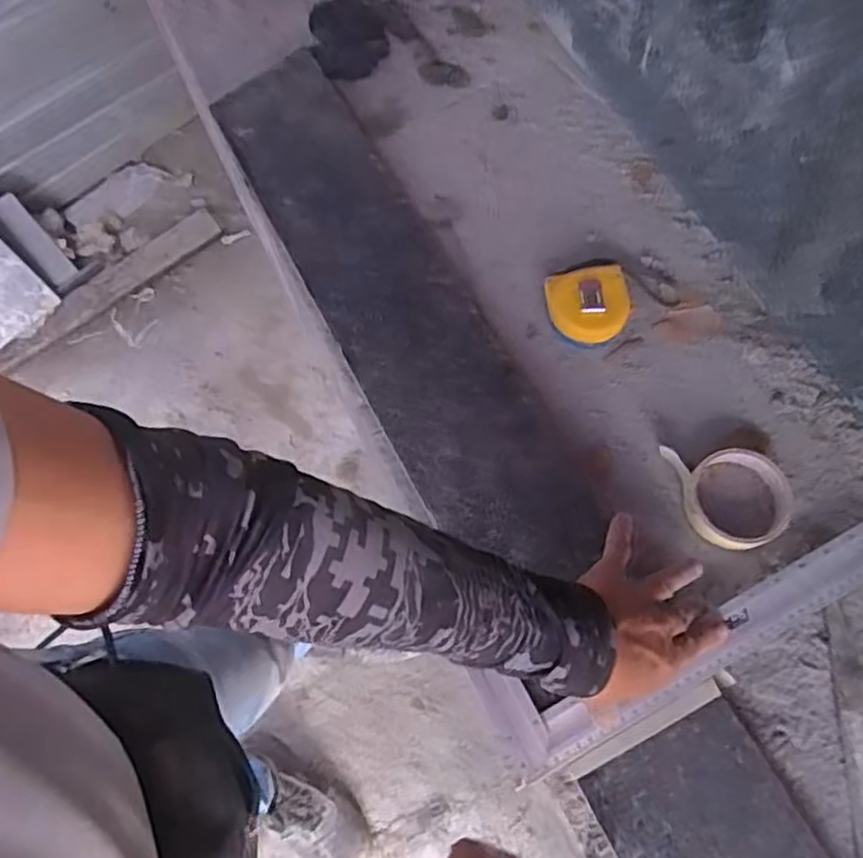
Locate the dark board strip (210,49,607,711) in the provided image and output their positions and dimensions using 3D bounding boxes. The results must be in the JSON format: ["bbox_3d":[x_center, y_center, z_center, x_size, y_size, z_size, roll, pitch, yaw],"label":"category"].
[{"bbox_3d":[-0.046,-0.150,0.705,0.150,0.030,0.648,-26,65,-7],"label":"dark board strip"}]

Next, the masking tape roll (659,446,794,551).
[{"bbox_3d":[0.261,0.052,0.596,0.090,0.021,0.099,-1,70,2],"label":"masking tape roll"}]

